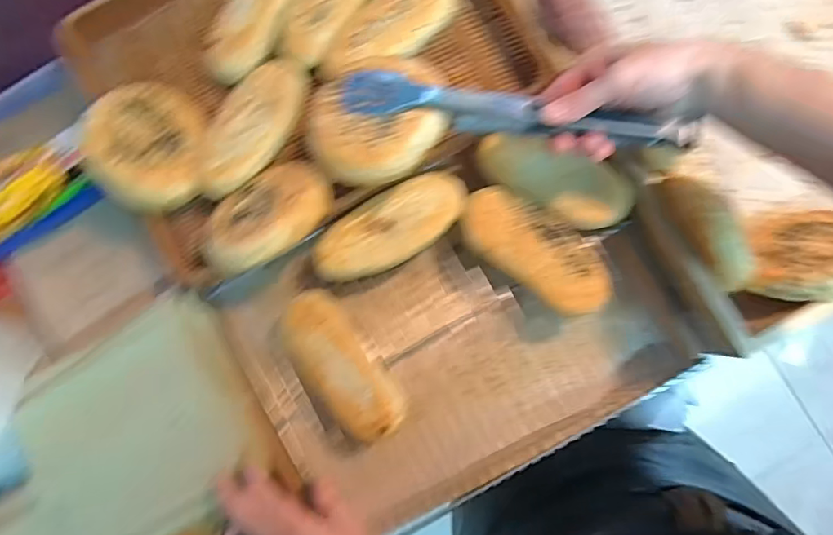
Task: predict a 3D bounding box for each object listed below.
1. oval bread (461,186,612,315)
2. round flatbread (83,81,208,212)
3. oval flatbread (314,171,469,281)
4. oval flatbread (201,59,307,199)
[{"bbox_3d":[0.110,-0.015,0.483,0.152,0.044,0.075,34,88,7],"label":"oval bread"},{"bbox_3d":[-0.247,-0.116,0.480,0.114,0.032,0.117,6,73,-22],"label":"round flatbread"},{"bbox_3d":[-0.023,-0.038,0.499,0.154,0.033,0.066,-32,83,2],"label":"oval flatbread"},{"bbox_3d":[-0.159,-0.135,0.489,0.066,0.027,0.147,27,88,7],"label":"oval flatbread"}]

